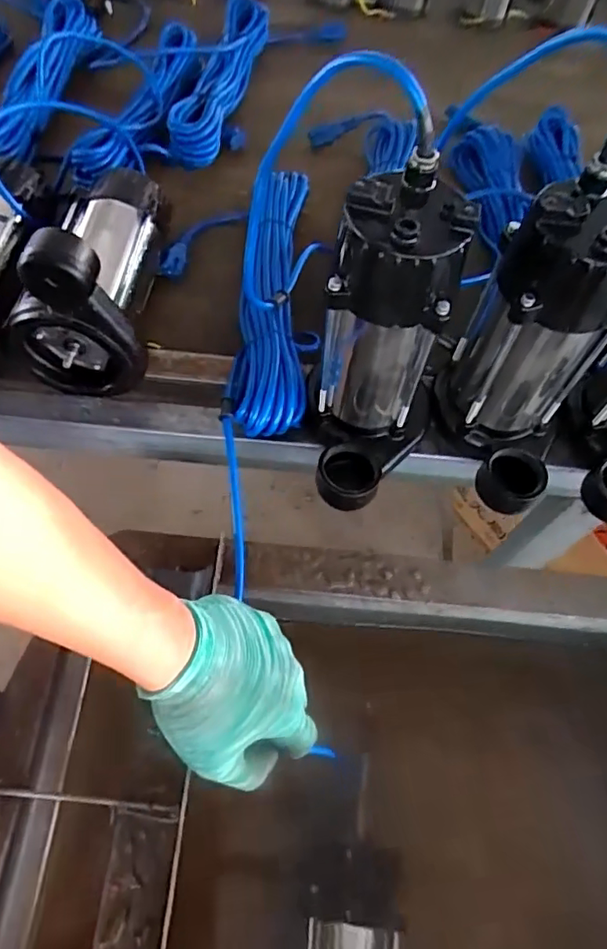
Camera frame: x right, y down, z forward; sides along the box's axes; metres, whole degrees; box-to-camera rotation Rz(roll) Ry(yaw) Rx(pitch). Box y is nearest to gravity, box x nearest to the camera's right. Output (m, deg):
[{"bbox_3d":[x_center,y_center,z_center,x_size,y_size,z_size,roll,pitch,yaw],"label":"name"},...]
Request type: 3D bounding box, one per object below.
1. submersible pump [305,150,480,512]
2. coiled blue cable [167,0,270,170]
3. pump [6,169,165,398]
[{"bbox_3d":[0.053,-0.085,0.459,0.098,0.244,0.147,13,62,3],"label":"submersible pump"},{"bbox_3d":[-0.110,-0.546,0.788,0.067,0.062,0.355,11,62,2],"label":"coiled blue cable"},{"bbox_3d":[-0.202,-0.217,0.552,0.118,0.158,0.235,4,62,-1],"label":"pump"}]

